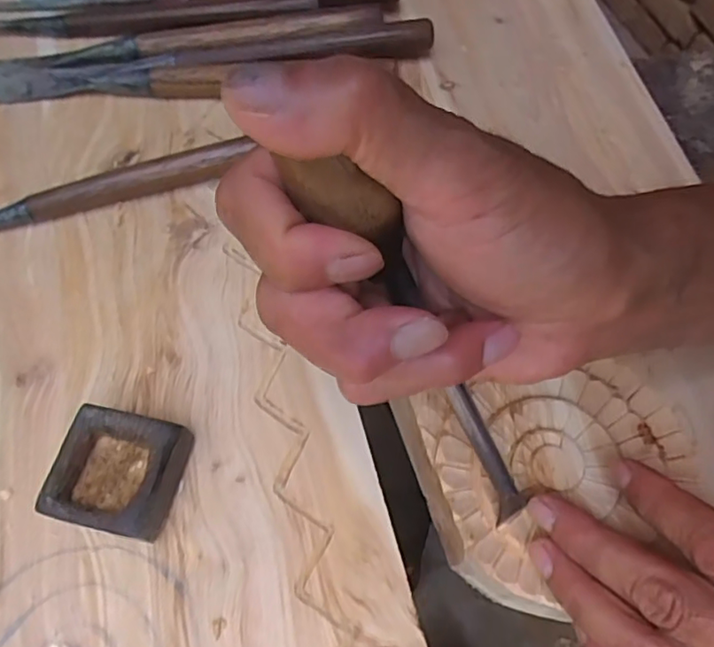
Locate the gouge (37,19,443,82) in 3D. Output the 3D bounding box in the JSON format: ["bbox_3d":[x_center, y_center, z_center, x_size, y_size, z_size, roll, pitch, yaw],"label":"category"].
[{"bbox_3d":[-0.068,-0.166,0.359,0.228,0.026,0.016,-6,64,-5],"label":"gouge"}]

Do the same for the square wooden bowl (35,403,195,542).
[{"bbox_3d":[-0.098,0.065,0.251,0.049,0.030,0.046,13,64,4],"label":"square wooden bowl"}]

